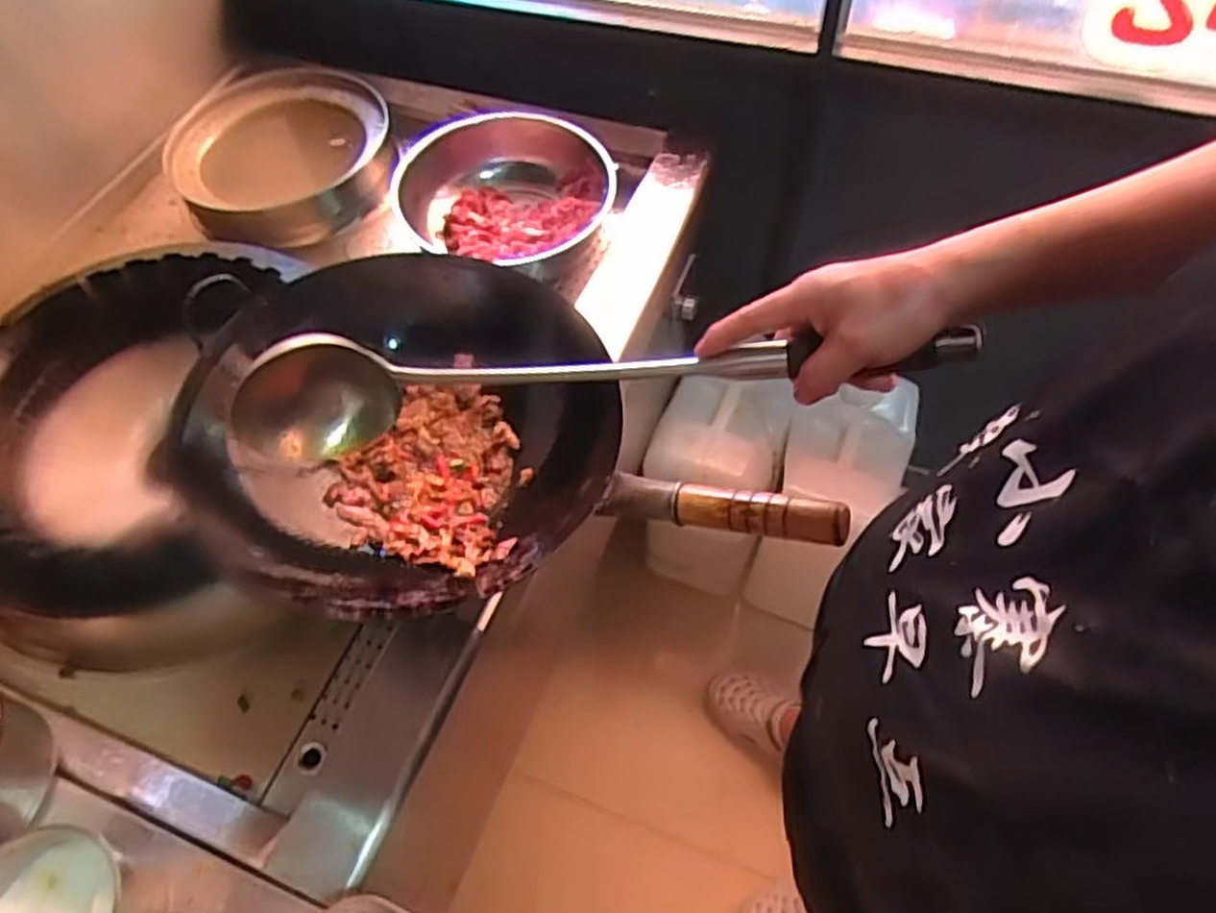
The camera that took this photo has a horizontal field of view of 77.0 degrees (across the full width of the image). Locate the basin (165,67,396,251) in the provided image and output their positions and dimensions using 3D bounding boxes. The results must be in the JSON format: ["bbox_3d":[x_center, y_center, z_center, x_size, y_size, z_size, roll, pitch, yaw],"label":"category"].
[{"bbox_3d":[-0.471,-0.437,1.133,0.304,0.108,0.304,-1,57,1],"label":"basin"}]

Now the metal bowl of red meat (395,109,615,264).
[{"bbox_3d":[-0.140,-0.343,1.024,0.283,0.087,0.264,11,58,9],"label":"metal bowl of red meat"}]

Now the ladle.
[{"bbox_3d":[-0.027,-0.051,0.573,0.541,0.128,0.071,-3,56,16],"label":"ladle"}]

